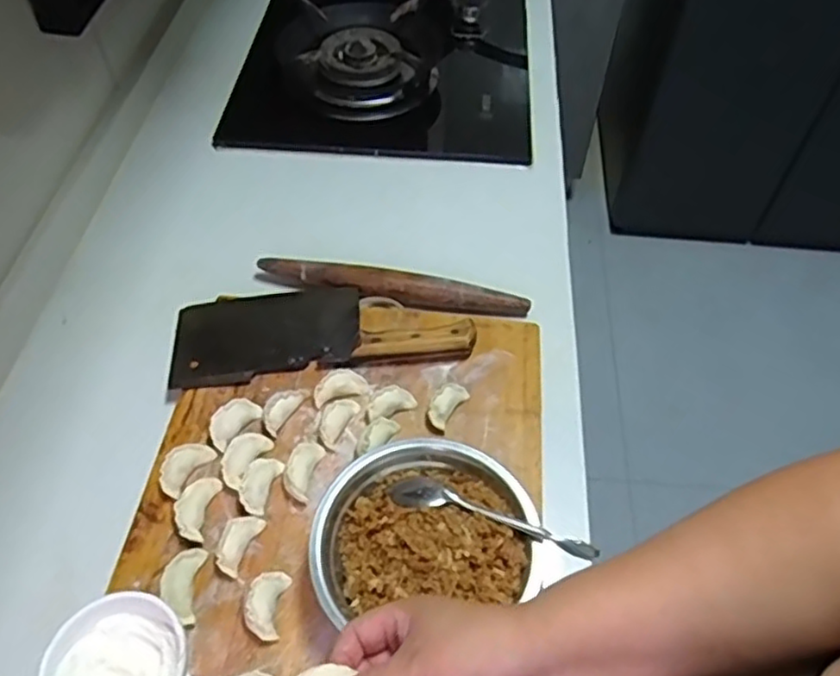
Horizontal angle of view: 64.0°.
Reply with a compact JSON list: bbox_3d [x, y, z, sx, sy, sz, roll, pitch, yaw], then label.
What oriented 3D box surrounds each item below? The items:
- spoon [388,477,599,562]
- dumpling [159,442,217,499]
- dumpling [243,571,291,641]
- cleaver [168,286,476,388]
[{"bbox_3d":[0.053,0.146,0.531,0.166,0.034,0.030,21,56,14],"label":"spoon"},{"bbox_3d":[-0.211,0.113,0.599,0.028,0.018,0.052,26,57,17],"label":"dumpling"},{"bbox_3d":[-0.125,0.208,0.530,0.034,0.021,0.051,7,54,4],"label":"dumpling"},{"bbox_3d":[-0.105,-0.015,0.702,0.298,0.030,0.113,-7,54,-6],"label":"cleaver"}]

